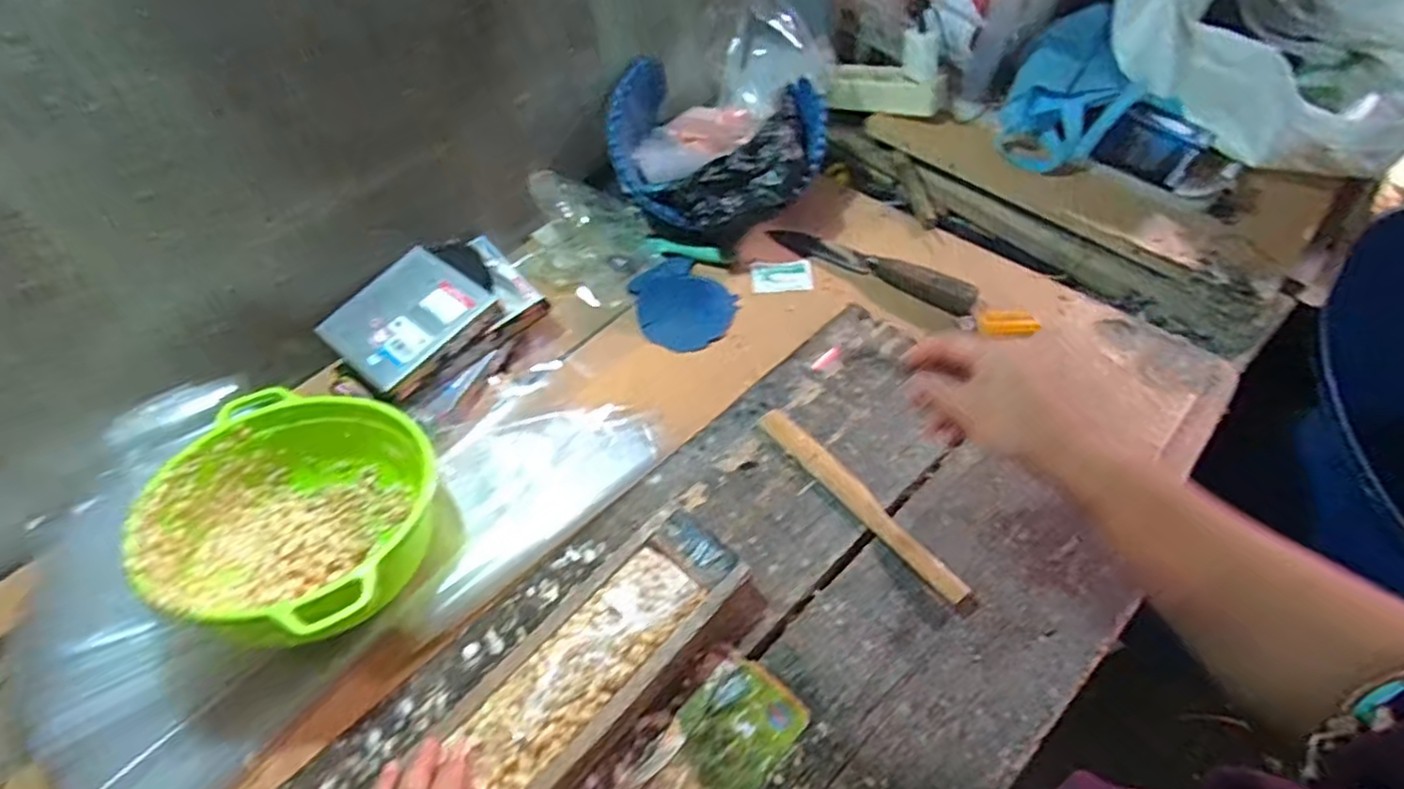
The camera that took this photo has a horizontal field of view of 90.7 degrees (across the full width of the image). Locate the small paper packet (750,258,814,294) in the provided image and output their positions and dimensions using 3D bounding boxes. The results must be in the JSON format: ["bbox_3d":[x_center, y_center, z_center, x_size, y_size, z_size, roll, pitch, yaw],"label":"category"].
[{"bbox_3d":[0.091,-0.135,0.795,0.067,0.008,0.048,-2,58,2],"label":"small paper packet"}]

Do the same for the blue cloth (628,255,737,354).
[{"bbox_3d":[-0.024,-0.101,0.777,0.100,0.013,0.132,-31,58,-17],"label":"blue cloth"}]

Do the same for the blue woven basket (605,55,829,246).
[{"bbox_3d":[0.016,-0.273,0.800,0.239,0.128,0.206,1,58,4],"label":"blue woven basket"}]

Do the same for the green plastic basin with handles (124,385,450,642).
[{"bbox_3d":[-0.320,0.097,0.564,0.200,0.105,0.199,-2,54,3],"label":"green plastic basin with handles"}]

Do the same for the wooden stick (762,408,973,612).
[{"bbox_3d":[0.130,0.086,0.571,0.028,0.012,0.228,-35,59,-19],"label":"wooden stick"}]

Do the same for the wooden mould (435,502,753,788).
[{"bbox_3d":[-0.138,0.246,0.457,0.096,0.033,0.424,36,64,27],"label":"wooden mould"}]

